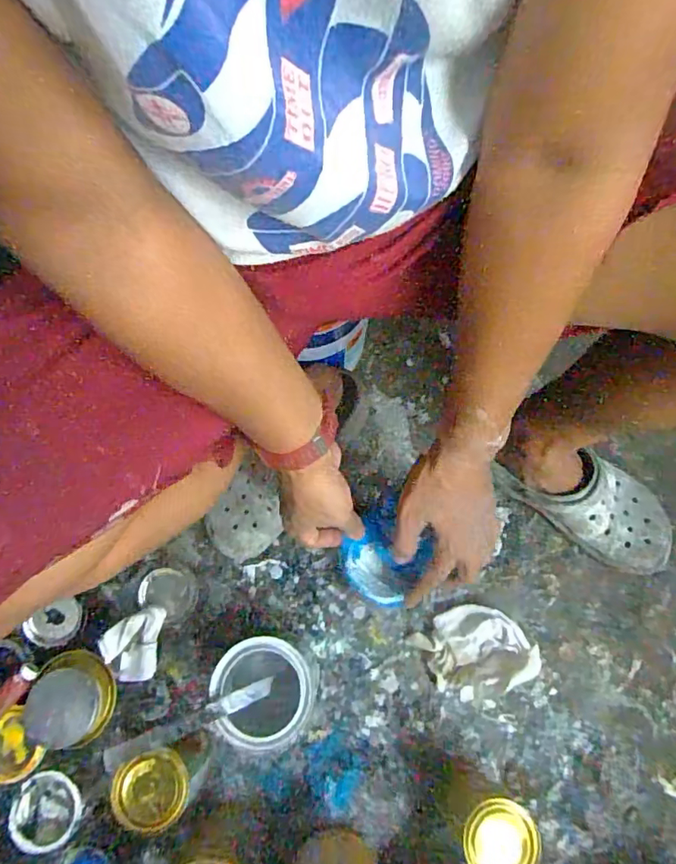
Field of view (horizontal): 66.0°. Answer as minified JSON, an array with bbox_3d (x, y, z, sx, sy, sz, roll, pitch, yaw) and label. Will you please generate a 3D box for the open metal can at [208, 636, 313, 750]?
[{"bbox_3d":[-0.079,0.281,0.589,0.097,0.136,0.097,1,72,-2],"label":"open metal can"}]

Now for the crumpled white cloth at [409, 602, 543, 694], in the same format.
[{"bbox_3d":[0.171,0.271,0.646,0.125,0.049,0.110,-28,75,-10],"label":"crumpled white cloth"}]

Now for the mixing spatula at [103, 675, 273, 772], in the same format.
[{"bbox_3d":[-0.131,0.272,0.496,0.011,0.193,0.017,-27,71,29],"label":"mixing spatula"}]

